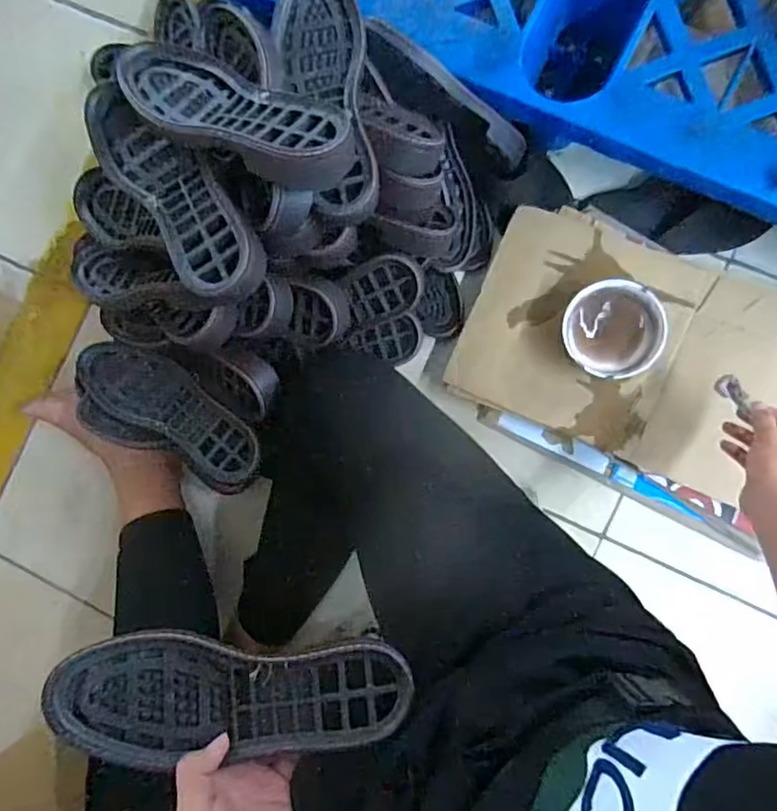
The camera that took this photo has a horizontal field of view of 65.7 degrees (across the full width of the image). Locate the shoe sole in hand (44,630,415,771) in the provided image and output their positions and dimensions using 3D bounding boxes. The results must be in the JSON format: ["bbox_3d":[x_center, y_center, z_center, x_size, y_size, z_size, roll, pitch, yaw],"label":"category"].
[{"bbox_3d":[-0.111,0.216,0.442,0.248,0.025,0.086,2,87,-5],"label":"shoe sole in hand"}]

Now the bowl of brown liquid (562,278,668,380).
[{"bbox_3d":[0.267,-0.088,0.730,0.108,0.074,0.110,0,86,7],"label":"bowl of brown liquid"}]

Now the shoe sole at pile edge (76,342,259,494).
[{"bbox_3d":[-0.260,0.005,0.712,0.254,0.023,0.090,32,90,8],"label":"shoe sole at pile edge"}]

